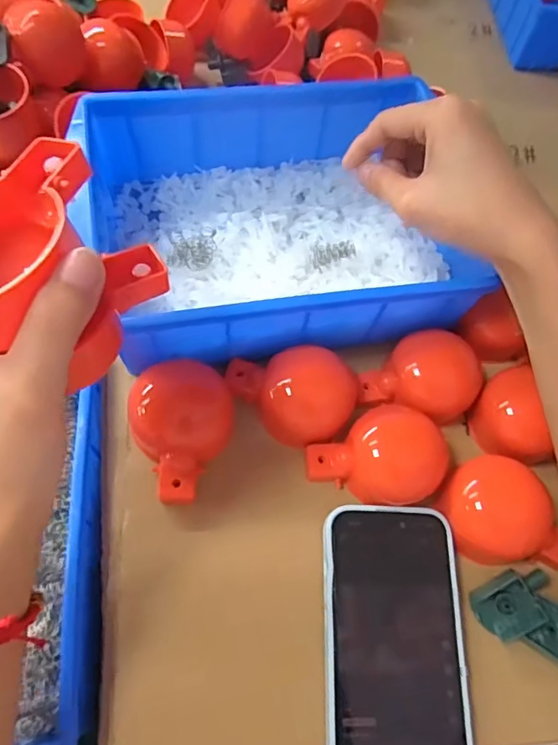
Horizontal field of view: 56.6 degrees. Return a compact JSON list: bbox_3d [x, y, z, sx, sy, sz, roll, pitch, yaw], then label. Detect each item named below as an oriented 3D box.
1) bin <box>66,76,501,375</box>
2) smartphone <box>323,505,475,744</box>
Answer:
[{"bbox_3d":[-0.002,-0.105,0.344,0.223,0.062,0.173,-8,64,-9],"label":"bin"},{"bbox_3d":[0.063,0.149,0.278,0.076,0.016,0.147,2,63,-1],"label":"smartphone"}]

